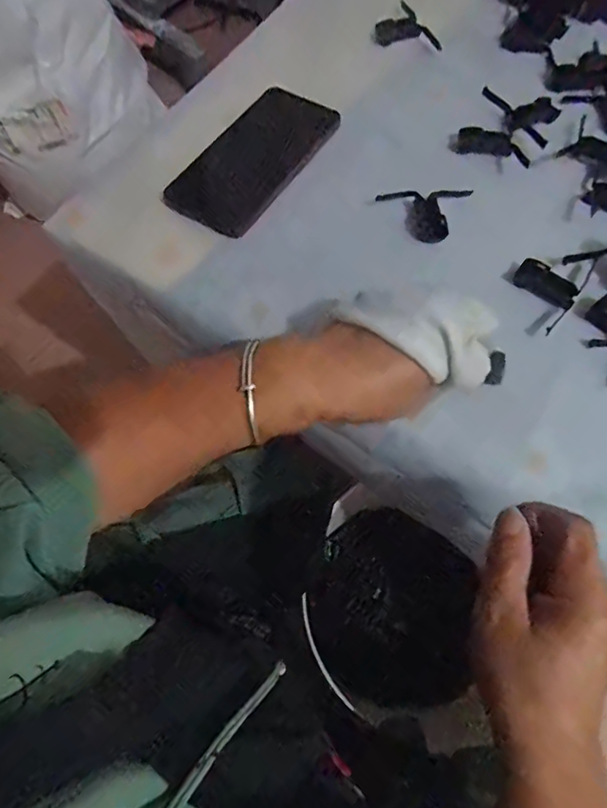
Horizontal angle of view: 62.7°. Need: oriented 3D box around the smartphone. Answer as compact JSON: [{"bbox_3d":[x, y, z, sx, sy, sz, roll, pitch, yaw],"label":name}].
[{"bbox_3d":[-0.042,-0.212,0.429,0.078,0.010,0.160,33,71,11],"label":"smartphone"}]

